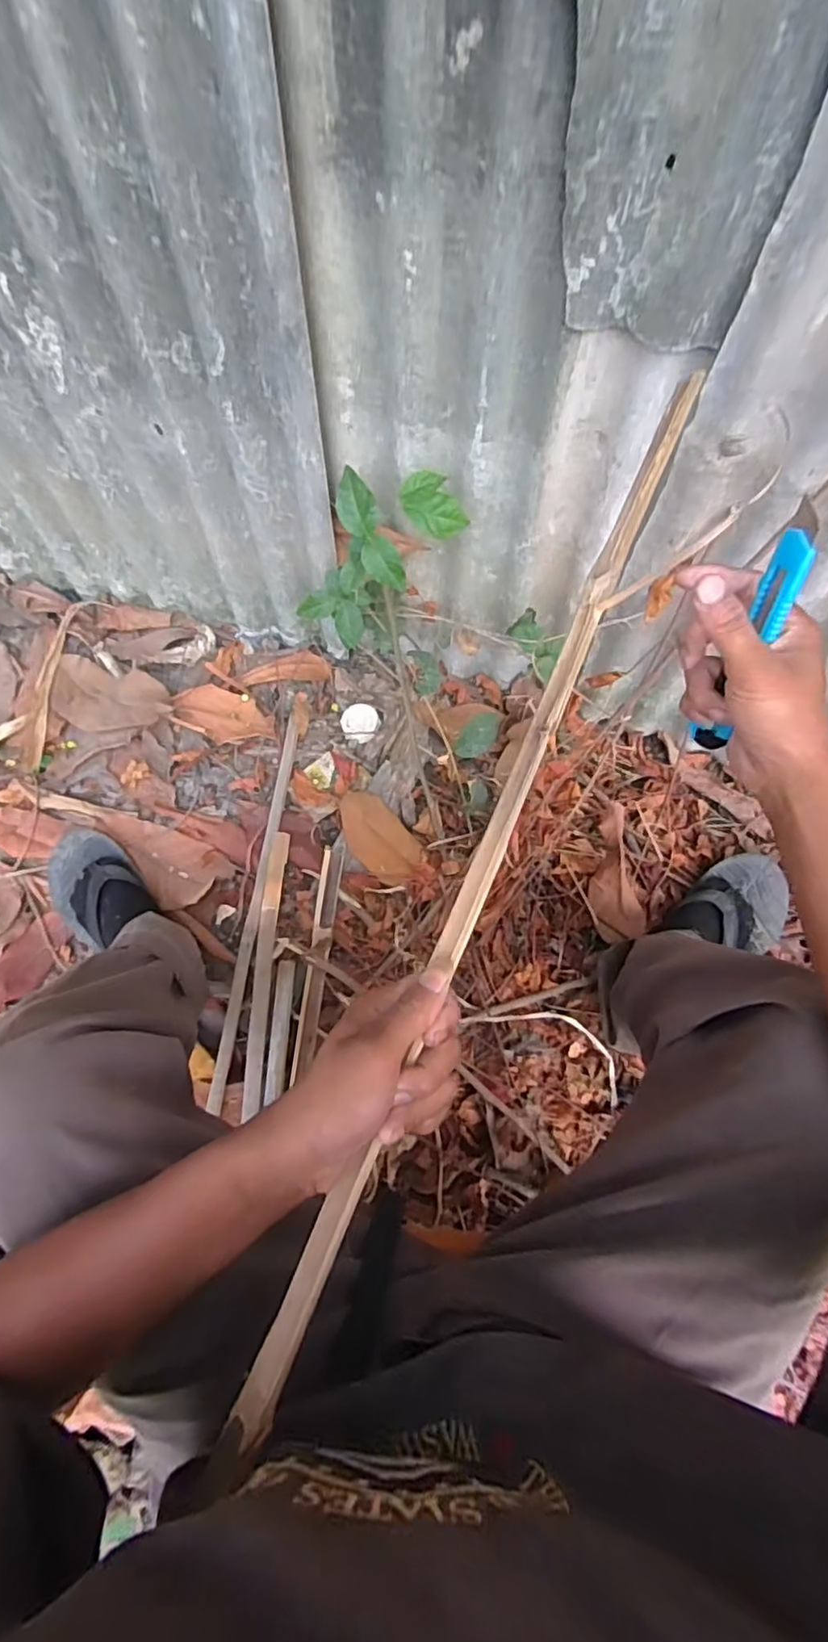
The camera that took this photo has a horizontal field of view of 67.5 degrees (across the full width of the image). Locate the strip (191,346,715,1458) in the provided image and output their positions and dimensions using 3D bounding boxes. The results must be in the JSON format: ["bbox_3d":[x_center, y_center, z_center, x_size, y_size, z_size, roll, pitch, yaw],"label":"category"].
[{"bbox_3d":[0.051,0.002,0.356,0.019,0.017,0.658,23,77,8],"label":"strip"}]

